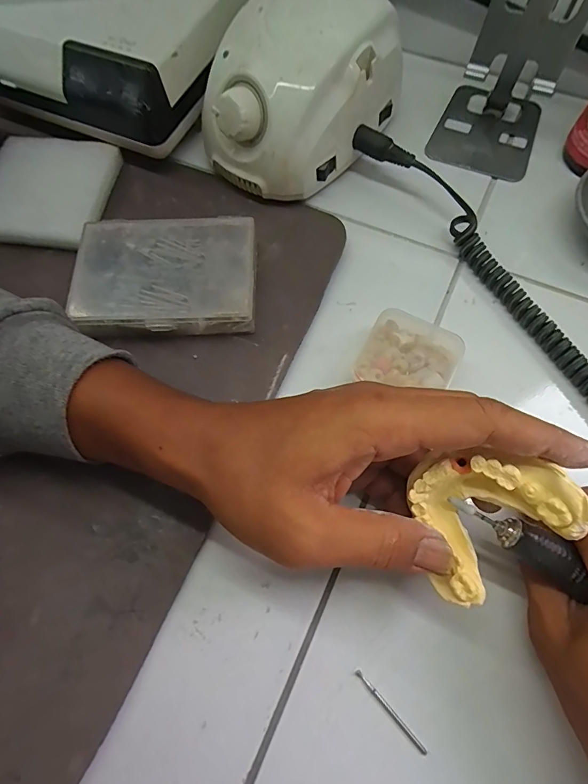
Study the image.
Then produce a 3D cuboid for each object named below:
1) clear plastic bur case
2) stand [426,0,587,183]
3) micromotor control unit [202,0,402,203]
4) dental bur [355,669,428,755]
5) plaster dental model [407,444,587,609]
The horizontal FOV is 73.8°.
[{"bbox_3d":[-0.086,-0.076,0.264,0.119,0.025,0.078,-1,70,1],"label":"clear plastic bur case"},{"bbox_3d":[0.152,-0.228,0.264,0.073,0.115,0.084,19,72,9],"label":"stand"},{"bbox_3d":[0.003,-0.214,0.280,0.101,0.081,0.136,35,75,13],"label":"micromotor control unit"},{"bbox_3d":[0.048,0.157,0.191,0.004,0.004,0.045,-42,74,-12],"label":"dental bur"},{"bbox_3d":[0.084,0.054,0.180,0.073,0.025,0.056,-48,69,19],"label":"plaster dental model"}]

